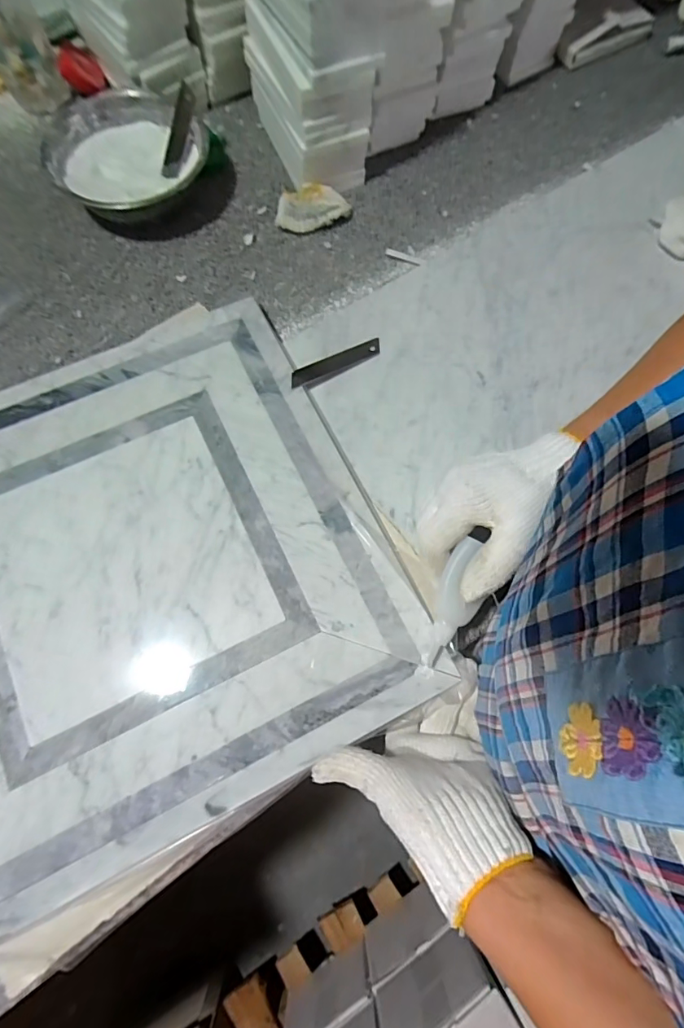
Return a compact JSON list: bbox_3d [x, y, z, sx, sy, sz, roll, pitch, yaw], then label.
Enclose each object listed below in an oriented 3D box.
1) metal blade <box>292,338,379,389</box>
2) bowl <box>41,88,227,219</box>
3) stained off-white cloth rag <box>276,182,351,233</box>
[{"bbox_3d":[-0.006,-0.145,0.446,0.098,0.004,0.017,-27,79,-16],"label":"metal blade"},{"bbox_3d":[-0.220,-0.374,0.501,0.163,0.054,0.155,0,70,0],"label":"bowl"},{"bbox_3d":[-0.031,-0.333,0.510,0.077,0.019,0.051,-2,70,0],"label":"stained off-white cloth rag"}]

